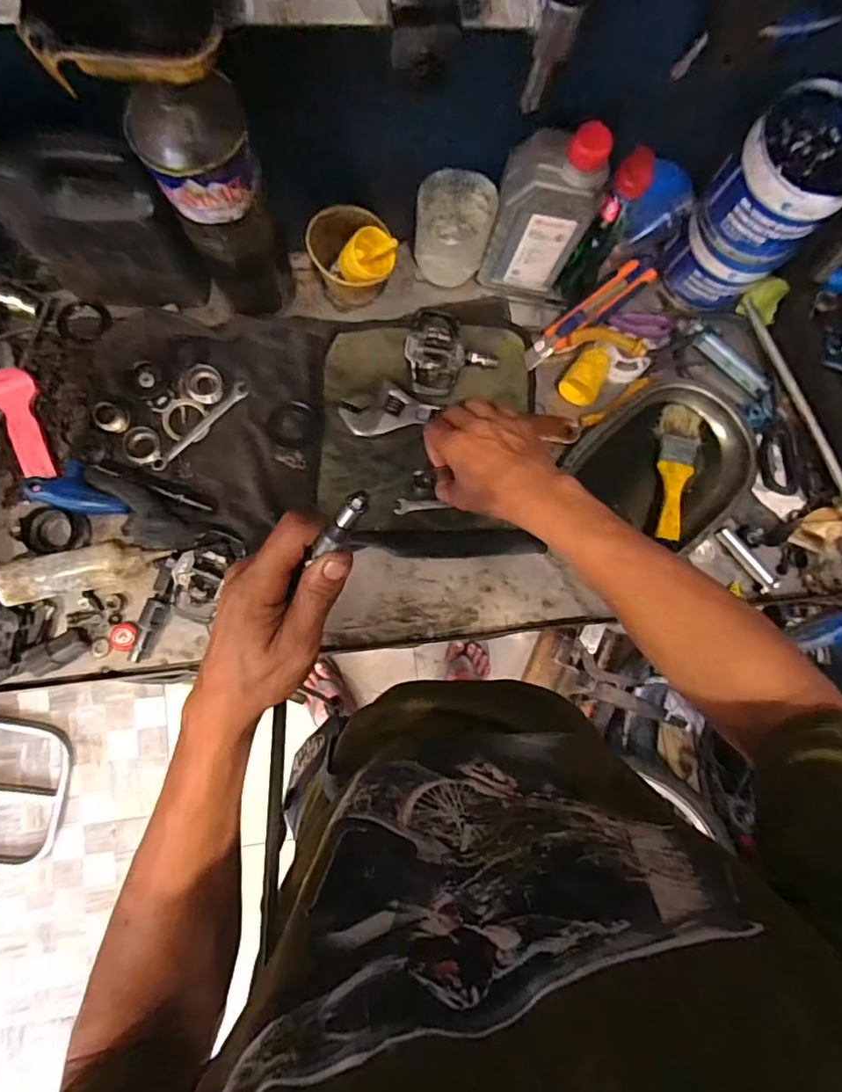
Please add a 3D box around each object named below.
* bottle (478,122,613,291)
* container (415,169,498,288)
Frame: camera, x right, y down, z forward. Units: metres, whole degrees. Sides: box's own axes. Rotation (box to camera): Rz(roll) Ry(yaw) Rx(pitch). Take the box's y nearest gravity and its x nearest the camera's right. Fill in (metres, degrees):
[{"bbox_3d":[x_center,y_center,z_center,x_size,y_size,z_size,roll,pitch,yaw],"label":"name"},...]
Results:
[{"bbox_3d":[0.109,-0.303,0.508,0.079,0.163,0.049,12,83,-2],"label":"bottle"},{"bbox_3d":[0.031,-0.308,0.548,0.070,0.088,0.056,25,82,-1],"label":"container"}]

